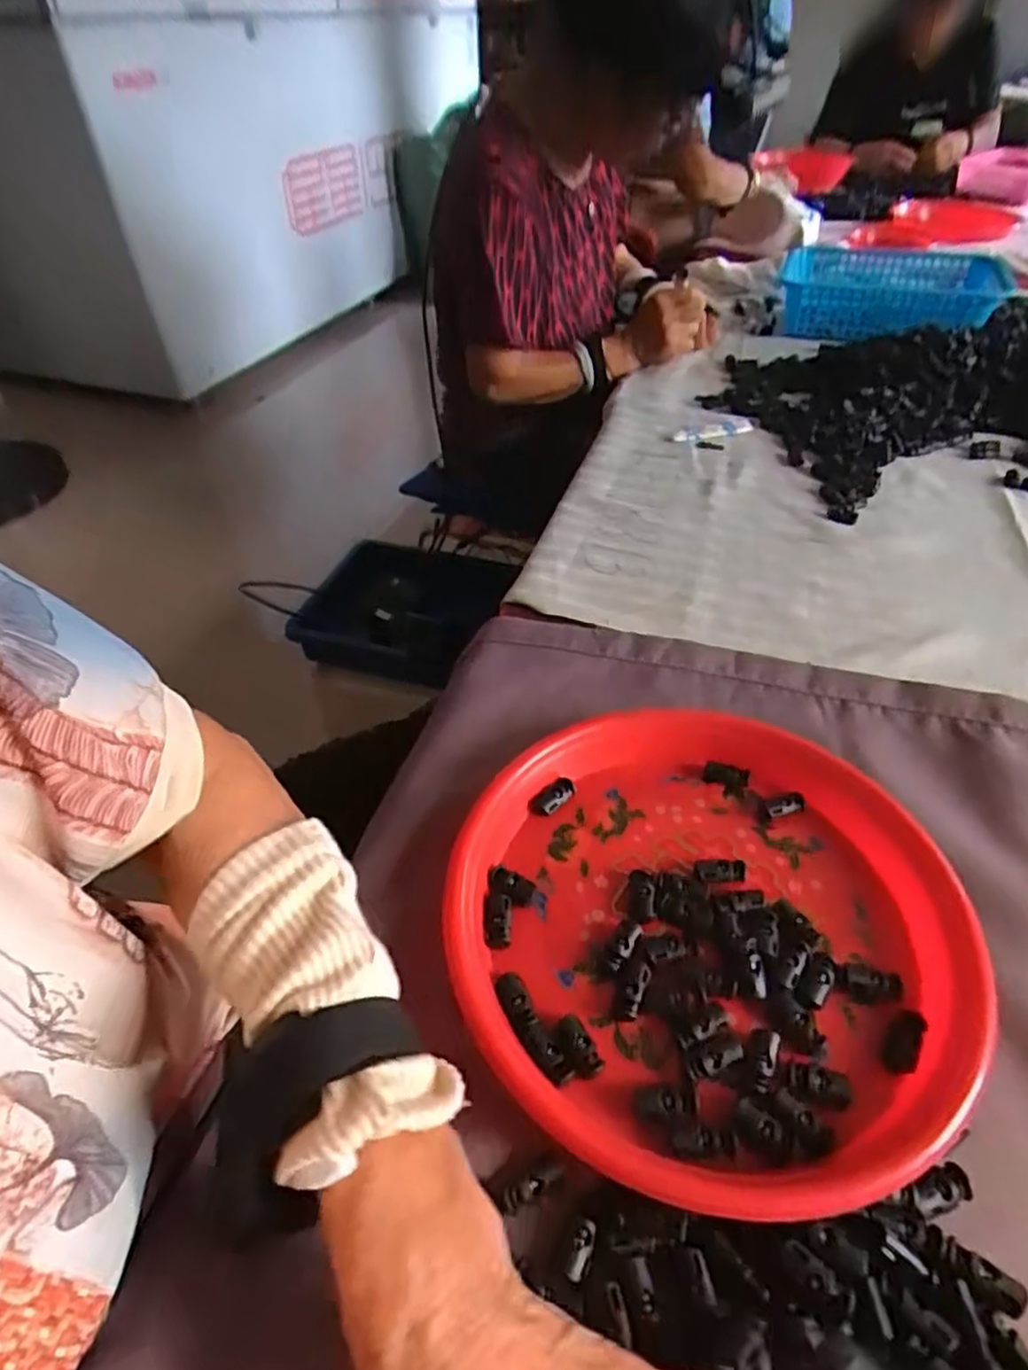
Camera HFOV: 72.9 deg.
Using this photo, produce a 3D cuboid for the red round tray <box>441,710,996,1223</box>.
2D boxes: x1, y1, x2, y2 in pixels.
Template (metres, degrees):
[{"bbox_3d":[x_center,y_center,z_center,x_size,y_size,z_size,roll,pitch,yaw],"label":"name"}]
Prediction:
[{"bbox_3d":[0.100,0.115,0.358,0.244,0.035,0.258,-1,44,1],"label":"red round tray"}]

